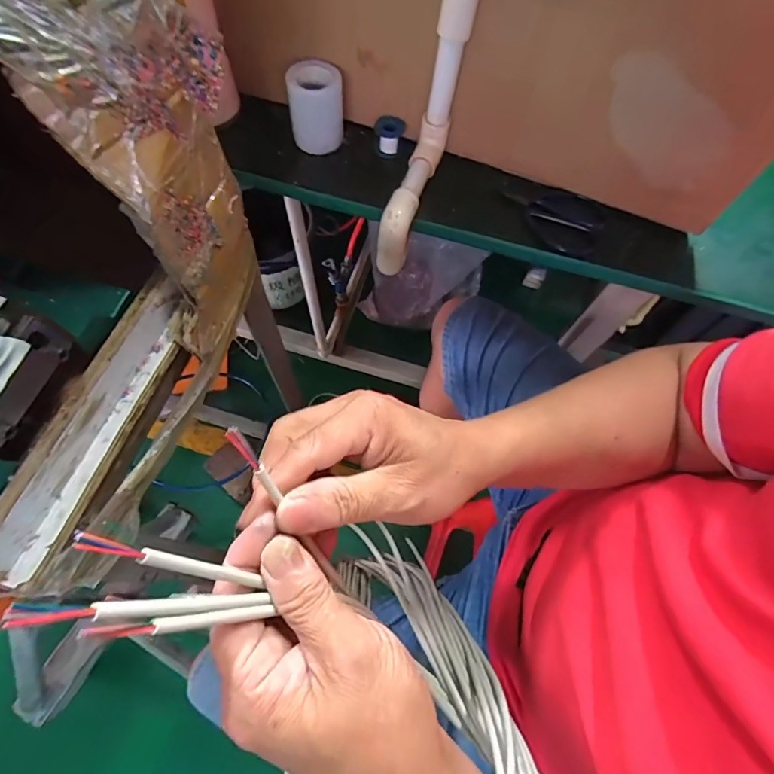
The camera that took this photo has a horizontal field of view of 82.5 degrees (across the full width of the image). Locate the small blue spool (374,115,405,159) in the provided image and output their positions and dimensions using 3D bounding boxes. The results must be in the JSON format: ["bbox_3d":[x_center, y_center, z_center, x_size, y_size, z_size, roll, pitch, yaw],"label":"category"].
[{"bbox_3d":[0.001,-0.259,0.454,0.026,0.034,0.031,15,68,3],"label":"small blue spool"}]

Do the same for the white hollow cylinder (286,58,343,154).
[{"bbox_3d":[-0.069,-0.274,0.434,0.051,0.064,0.046,-2,68,-4],"label":"white hollow cylinder"}]

